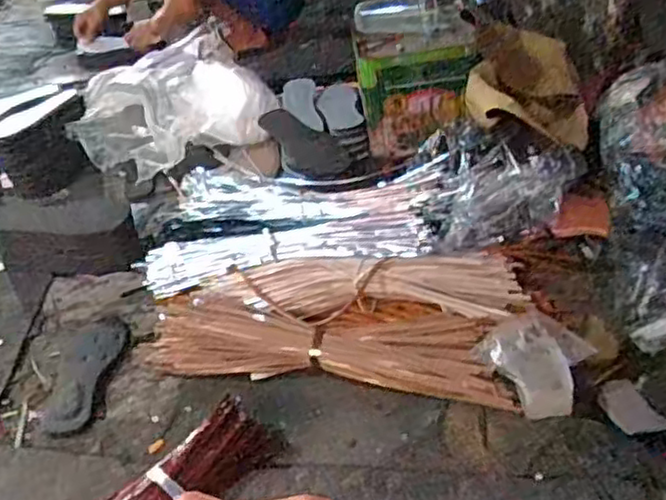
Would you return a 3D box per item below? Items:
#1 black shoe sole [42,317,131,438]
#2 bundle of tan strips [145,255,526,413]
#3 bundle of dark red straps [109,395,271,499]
[{"bbox_3d":[-0.381,0.191,1.092,0.092,0.014,0.237,-1,39,4],"label":"black shoe sole"},{"bbox_3d":[0.003,0.099,1.089,0.563,0.097,0.243,6,40,13],"label":"bundle of tan strips"},{"bbox_3d":[-0.188,0.292,0.854,0.078,0.056,0.256,30,50,35],"label":"bundle of dark red straps"}]

